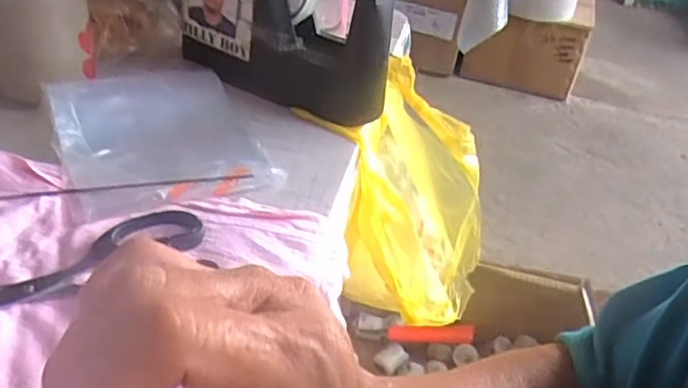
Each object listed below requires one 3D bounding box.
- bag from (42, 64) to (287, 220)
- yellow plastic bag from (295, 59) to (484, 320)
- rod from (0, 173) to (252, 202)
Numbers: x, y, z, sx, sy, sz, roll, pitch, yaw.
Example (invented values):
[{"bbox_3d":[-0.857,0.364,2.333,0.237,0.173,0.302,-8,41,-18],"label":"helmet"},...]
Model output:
[{"bbox_3d":[-0.136,-0.055,0.452,0.127,0.027,0.184,-13,41,-24],"label":"bag"},{"bbox_3d":[0.047,0.007,0.526,0.142,0.174,0.178,22,39,20],"label":"yellow plastic bag"},{"bbox_3d":[-0.189,0.000,0.388,0.259,0.008,0.011,-3,38,-11],"label":"rod"}]

